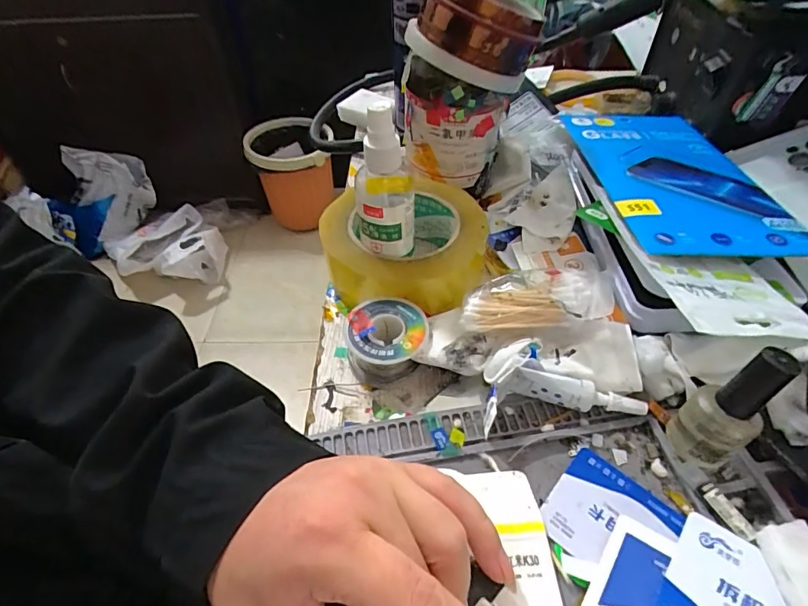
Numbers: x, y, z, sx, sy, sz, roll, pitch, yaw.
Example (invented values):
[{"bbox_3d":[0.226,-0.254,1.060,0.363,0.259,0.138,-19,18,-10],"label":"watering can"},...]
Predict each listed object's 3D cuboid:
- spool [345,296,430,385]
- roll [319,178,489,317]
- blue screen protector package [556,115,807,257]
[{"bbox_3d":[-0.012,0.026,0.307,0.051,0.032,0.047,-1,48,1],"label":"spool"},{"bbox_3d":[-0.001,-0.046,0.357,0.120,0.049,0.119,-1,48,1],"label":"roll"},{"bbox_3d":[0.201,-0.101,0.349,0.115,0.006,0.201,1,43,0],"label":"blue screen protector package"}]

